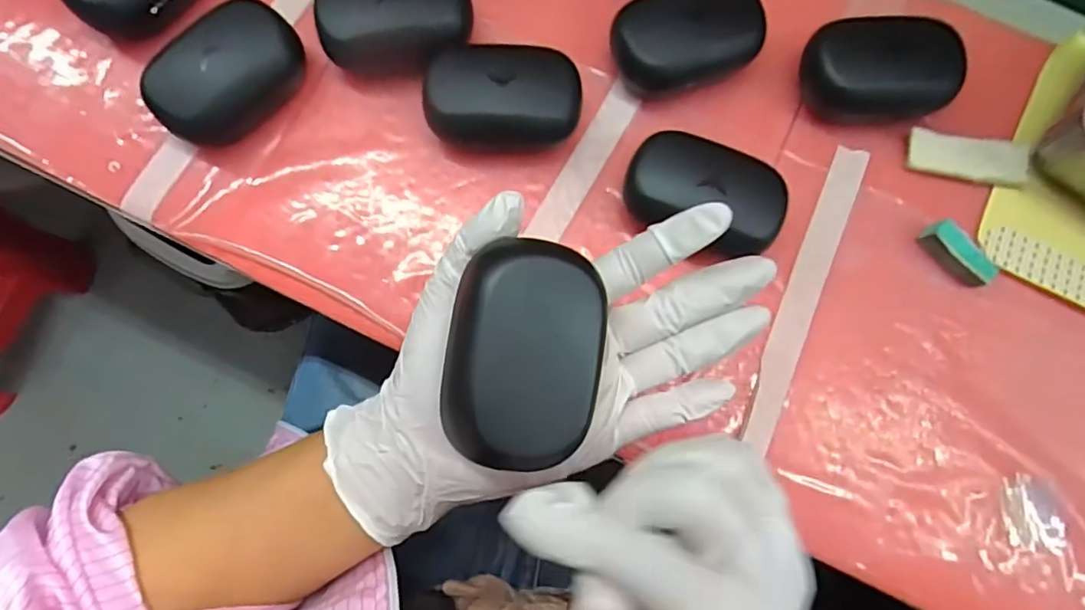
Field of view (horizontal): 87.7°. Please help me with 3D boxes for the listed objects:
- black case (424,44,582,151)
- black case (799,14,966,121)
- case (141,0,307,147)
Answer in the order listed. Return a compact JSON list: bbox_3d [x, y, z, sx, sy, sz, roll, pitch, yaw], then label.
[{"bbox_3d":[-0.022,-0.115,0.315,0.086,0.041,0.057,0,81,0],"label":"black case"},{"bbox_3d":[0.192,-0.136,0.325,0.079,0.028,0.053,-3,81,-1],"label":"black case"},{"bbox_3d":[-0.175,-0.129,0.312,0.055,0.038,0.085,42,83,6],"label":"case"}]

